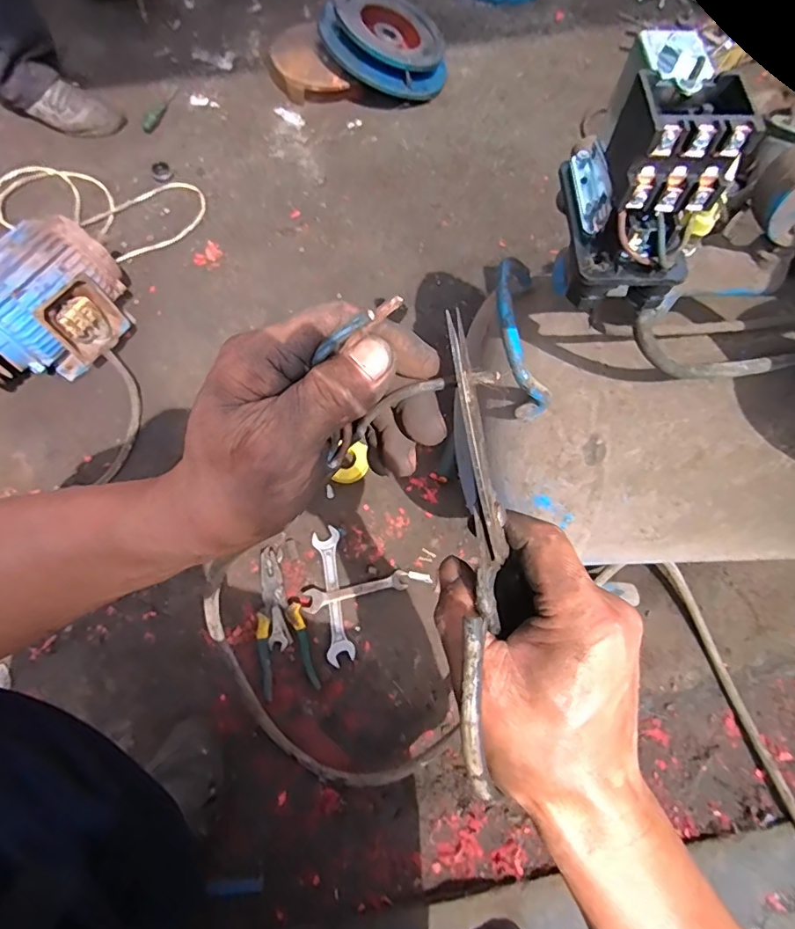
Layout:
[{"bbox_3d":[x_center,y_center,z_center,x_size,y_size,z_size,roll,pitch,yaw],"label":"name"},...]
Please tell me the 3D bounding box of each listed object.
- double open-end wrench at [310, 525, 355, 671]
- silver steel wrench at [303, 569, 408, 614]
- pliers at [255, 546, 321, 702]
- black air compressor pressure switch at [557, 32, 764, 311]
[{"bbox_3d":[-0.092,0.182,0.718,0.038,0.013,0.192,-10,66,-4],"label":"double open-end wrench"},{"bbox_3d":[-0.059,0.178,0.717,0.145,0.014,0.030,-14,66,-5],"label":"silver steel wrench"},{"bbox_3d":[-0.164,0.211,0.695,0.067,0.022,0.194,-15,66,-6],"label":"pliers"},{"bbox_3d":[0.127,-0.150,0.261,0.060,0.105,0.086,3,66,2],"label":"black air compressor pressure switch"}]

